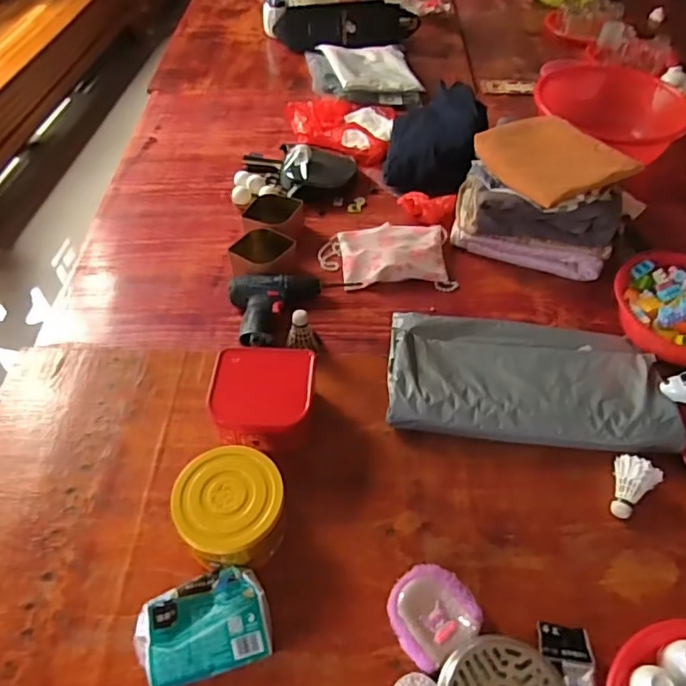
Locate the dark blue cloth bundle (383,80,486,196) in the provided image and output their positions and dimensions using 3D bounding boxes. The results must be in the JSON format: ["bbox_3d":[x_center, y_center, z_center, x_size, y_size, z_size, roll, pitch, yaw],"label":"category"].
[{"bbox_3d":[0.200,-0.454,1.268,0.216,0.129,0.279,13,51,12],"label":"dark blue cloth bundle"}]

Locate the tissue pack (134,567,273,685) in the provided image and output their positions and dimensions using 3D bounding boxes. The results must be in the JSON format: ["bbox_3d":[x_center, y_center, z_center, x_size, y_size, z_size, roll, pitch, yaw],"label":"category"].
[{"bbox_3d":[-0.169,0.341,0.687,0.157,0.040,0.115,-13,51,-10],"label":"tissue pack"}]

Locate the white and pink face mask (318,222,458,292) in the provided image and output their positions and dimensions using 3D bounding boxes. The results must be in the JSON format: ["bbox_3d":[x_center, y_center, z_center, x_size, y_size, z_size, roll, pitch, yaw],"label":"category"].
[{"bbox_3d":[0.084,-0.179,1.121,0.260,0.037,0.174,-1,50,0],"label":"white and pink face mask"}]

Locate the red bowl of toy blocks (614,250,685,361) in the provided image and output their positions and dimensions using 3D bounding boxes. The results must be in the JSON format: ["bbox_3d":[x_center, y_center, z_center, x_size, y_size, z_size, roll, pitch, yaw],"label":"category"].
[{"bbox_3d":[0.576,-0.054,0.965,0.220,0.070,0.235,-1,50,1],"label":"red bowl of toy blocks"}]

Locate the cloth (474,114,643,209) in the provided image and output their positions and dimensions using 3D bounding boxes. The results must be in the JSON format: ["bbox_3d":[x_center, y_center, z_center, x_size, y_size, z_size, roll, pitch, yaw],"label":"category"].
[{"bbox_3d":[0.376,-0.337,1.034,0.185,0.047,0.229,-19,52,-14],"label":"cloth"}]

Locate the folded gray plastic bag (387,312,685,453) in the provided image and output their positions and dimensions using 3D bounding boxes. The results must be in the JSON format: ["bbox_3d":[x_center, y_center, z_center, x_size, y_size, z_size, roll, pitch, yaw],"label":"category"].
[{"bbox_3d":[0.294,0.051,0.921,0.440,0.051,0.254,6,50,6],"label":"folded gray plastic bag"}]

